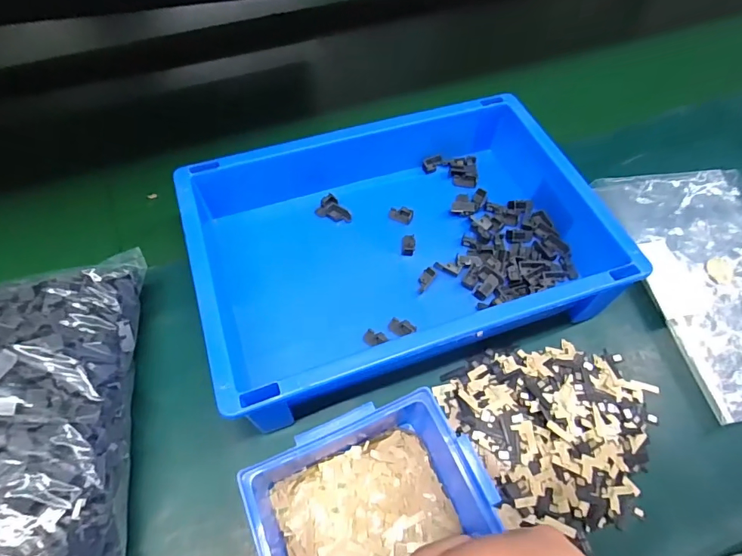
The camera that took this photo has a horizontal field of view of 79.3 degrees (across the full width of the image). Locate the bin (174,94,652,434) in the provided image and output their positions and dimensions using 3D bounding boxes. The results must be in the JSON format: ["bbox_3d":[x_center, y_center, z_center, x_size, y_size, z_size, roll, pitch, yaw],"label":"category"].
[{"bbox_3d":[0.022,-0.035,0.363,0.308,0.078,0.213,-18,62,-9],"label":"bin"}]

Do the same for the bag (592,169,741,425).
[{"bbox_3d":[0.318,-0.004,0.391,0.167,0.012,0.224,-9,61,-4],"label":"bag"}]

